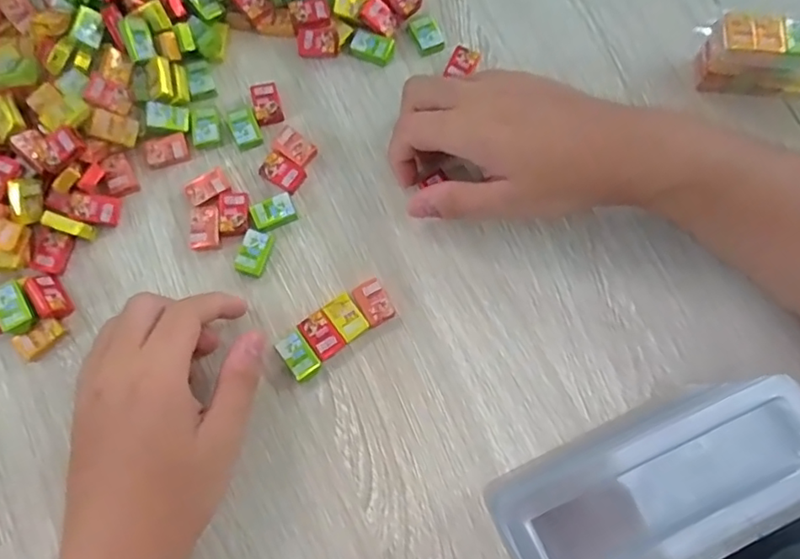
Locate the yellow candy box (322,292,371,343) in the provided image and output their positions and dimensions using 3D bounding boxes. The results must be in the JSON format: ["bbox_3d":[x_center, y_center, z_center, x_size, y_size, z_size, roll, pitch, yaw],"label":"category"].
[{"bbox_3d":[-0.032,0.023,0.338,0.017,0.008,0.026,-35,78,-10],"label":"yellow candy box"}]

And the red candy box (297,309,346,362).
[{"bbox_3d":[-0.046,0.033,0.336,0.018,0.008,0.026,-37,79,-10],"label":"red candy box"}]

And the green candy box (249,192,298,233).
[{"bbox_3d":[-0.078,-0.041,0.353,0.026,0.008,0.017,-24,77,-8],"label":"green candy box"}]

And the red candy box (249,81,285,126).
[{"bbox_3d":[-0.087,-0.114,0.373,0.017,0.009,0.028,-16,76,-6],"label":"red candy box"}]

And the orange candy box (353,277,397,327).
[{"bbox_3d":[-0.015,0.014,0.340,0.019,0.008,0.026,-29,77,-9],"label":"orange candy box"}]

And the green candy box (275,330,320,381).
[{"bbox_3d":[-0.059,0.044,0.332,0.017,0.009,0.026,-37,79,-10],"label":"green candy box"}]

